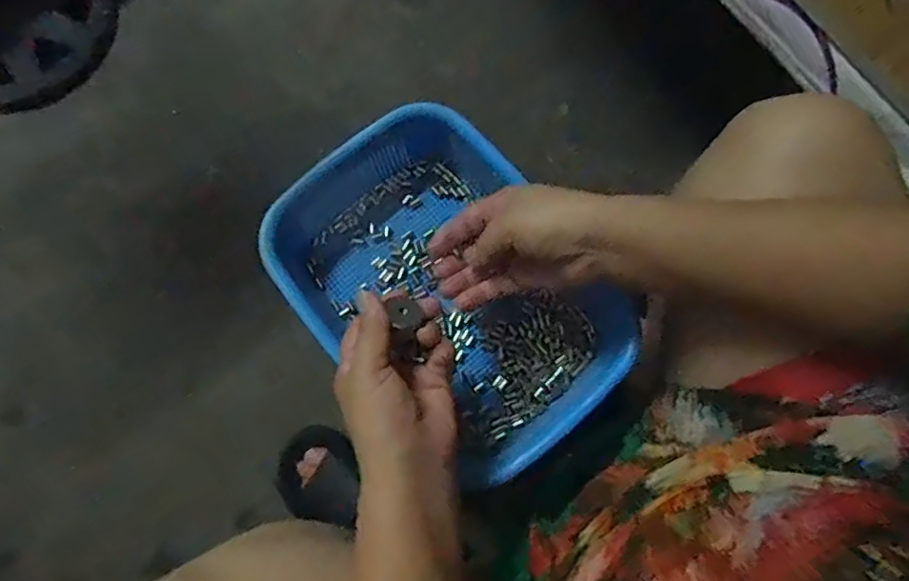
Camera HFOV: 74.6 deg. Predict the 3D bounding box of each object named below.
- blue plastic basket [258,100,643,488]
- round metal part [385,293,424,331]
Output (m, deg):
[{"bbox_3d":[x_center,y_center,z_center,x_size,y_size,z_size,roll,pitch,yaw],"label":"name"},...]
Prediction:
[{"bbox_3d":[-0.009,-0.009,0.514,0.319,0.068,0.210,43,81,7],"label":"blue plastic basket"},{"bbox_3d":[-0.034,0.015,0.408,0.024,0.005,0.026,9,69,-26],"label":"round metal part"}]

